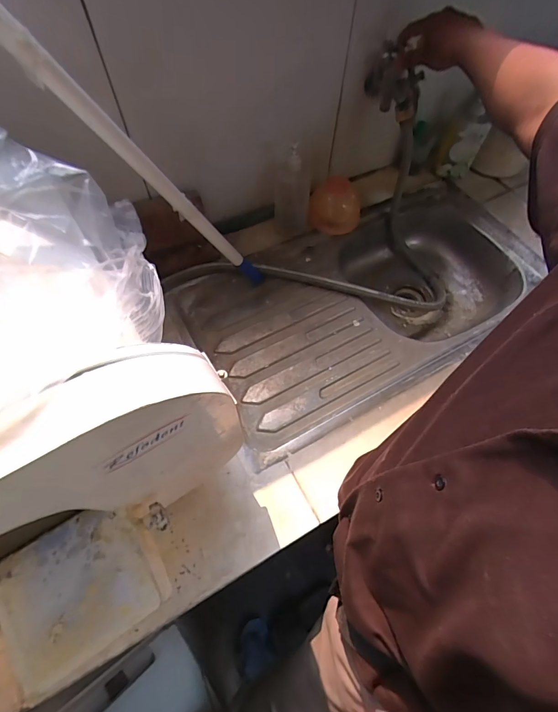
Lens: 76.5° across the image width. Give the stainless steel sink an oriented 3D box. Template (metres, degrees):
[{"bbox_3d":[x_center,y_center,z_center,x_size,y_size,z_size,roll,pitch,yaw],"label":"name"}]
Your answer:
[{"bbox_3d":[0.180,-0.098,0.764,0.718,0.148,0.401,-25,66,-14],"label":"stainless steel sink"}]

